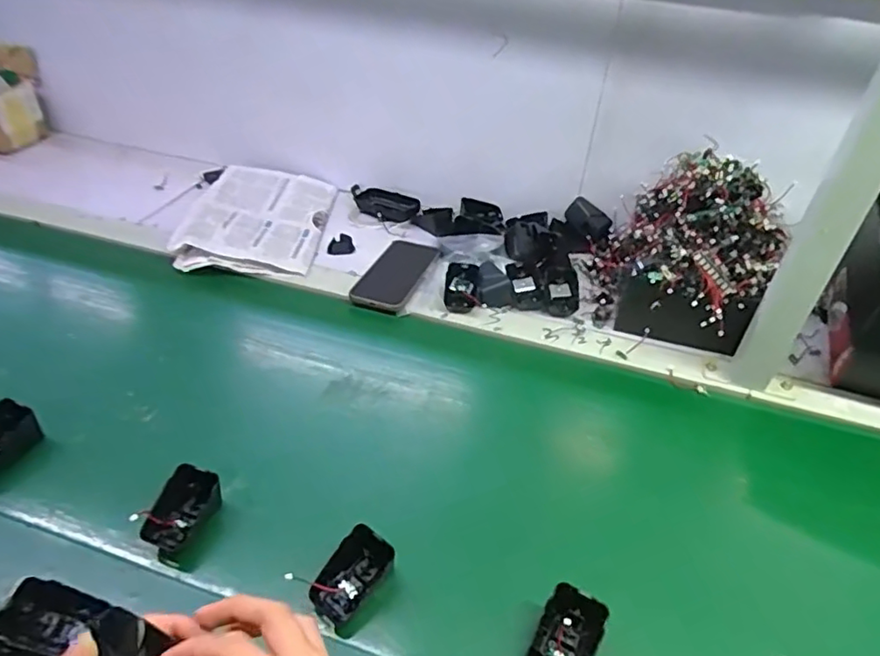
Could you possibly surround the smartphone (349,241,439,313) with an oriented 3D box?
[{"bbox_3d":[-0.059,-0.077,0.822,0.078,0.012,0.162,14,41,14],"label":"smartphone"}]

